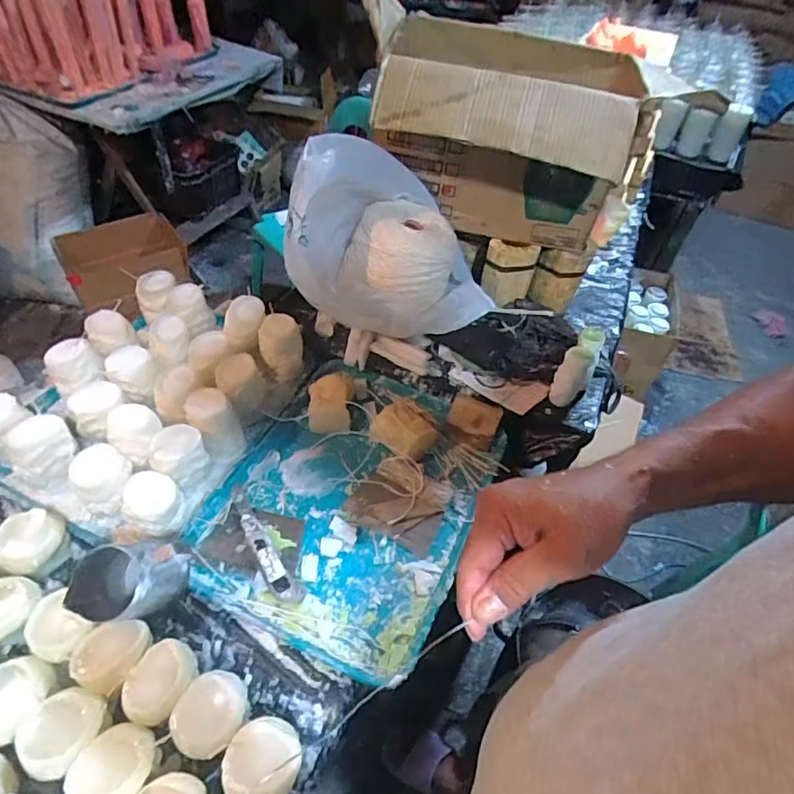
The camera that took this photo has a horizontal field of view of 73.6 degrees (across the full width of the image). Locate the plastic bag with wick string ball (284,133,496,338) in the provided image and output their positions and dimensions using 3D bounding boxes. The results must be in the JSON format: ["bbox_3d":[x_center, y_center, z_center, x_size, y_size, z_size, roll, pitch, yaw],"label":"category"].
[{"bbox_3d":[-0.010,-0.243,0.835,0.306,0.245,0.204,0,49,-6],"label":"plastic bag with wick string ball"}]

